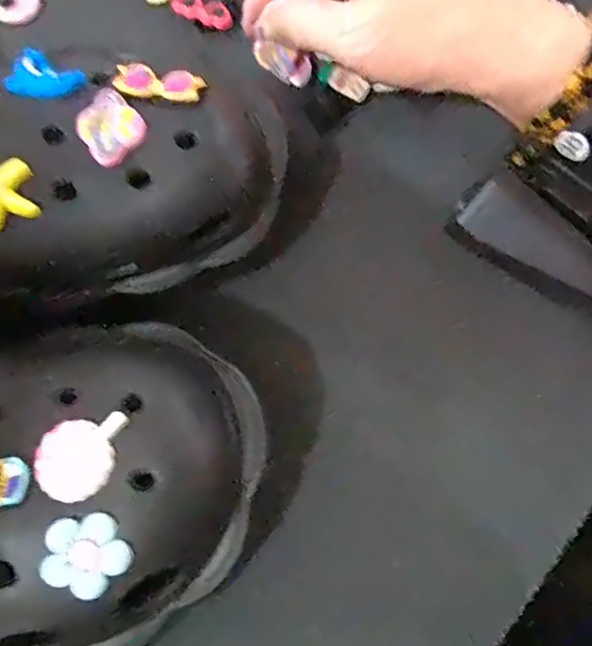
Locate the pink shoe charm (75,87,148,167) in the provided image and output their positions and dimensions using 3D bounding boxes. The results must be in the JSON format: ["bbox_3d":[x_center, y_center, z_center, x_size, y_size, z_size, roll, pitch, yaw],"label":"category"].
[{"bbox_3d":[-0.066,-0.069,0.207,0.022,0.004,0.027,-39,75,-12],"label":"pink shoe charm"}]

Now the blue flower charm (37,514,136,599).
[{"bbox_3d":[-0.061,0.067,0.170,0.023,0.007,0.022,0,70,0],"label":"blue flower charm"}]

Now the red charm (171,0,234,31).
[{"bbox_3d":[-0.050,-0.171,0.326,0.038,0.006,0.016,30,73,10],"label":"red charm"}]

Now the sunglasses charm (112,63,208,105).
[{"bbox_3d":[-0.050,-0.087,0.213,0.032,0.004,0.014,10,71,4],"label":"sunglasses charm"}]

